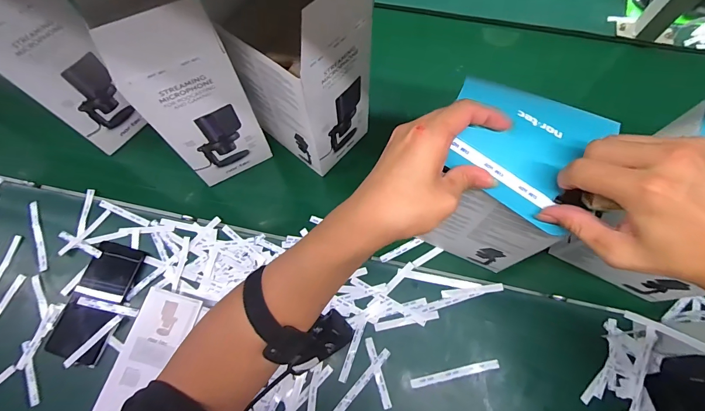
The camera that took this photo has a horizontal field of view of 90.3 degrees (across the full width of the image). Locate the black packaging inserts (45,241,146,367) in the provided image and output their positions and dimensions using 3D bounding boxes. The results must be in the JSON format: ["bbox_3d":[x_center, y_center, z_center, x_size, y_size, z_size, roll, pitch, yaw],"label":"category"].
[{"bbox_3d":[-0.362,0.134,0.497,0.084,0.019,0.161,16,71,8],"label":"black packaging inserts"}]

